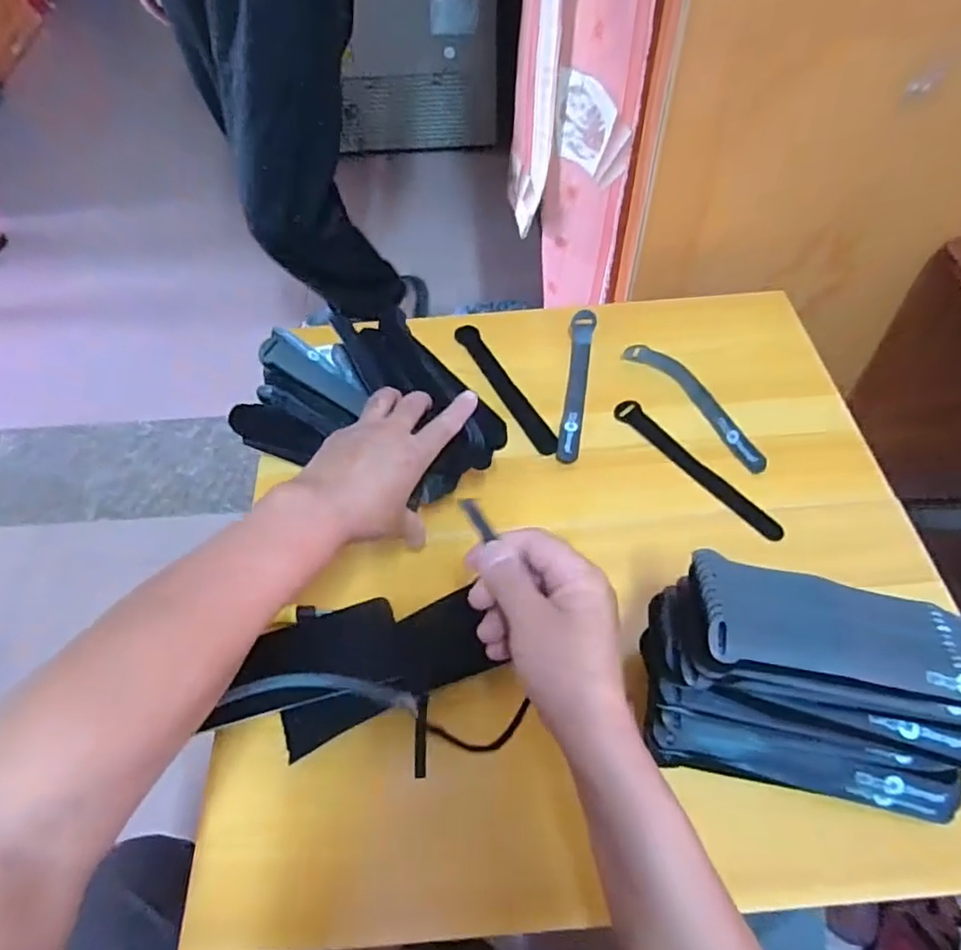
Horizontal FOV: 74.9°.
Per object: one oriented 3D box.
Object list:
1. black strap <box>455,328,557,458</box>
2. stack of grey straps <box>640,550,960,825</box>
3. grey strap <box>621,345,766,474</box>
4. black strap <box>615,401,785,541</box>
[{"bbox_3d":[0.025,-0.095,0.669,0.025,0.007,0.198,-24,58,-13],"label":"black strap"},{"bbox_3d":[0.221,0.140,0.416,0.214,0.121,0.107,9,56,9],"label":"stack of grey straps"},{"bbox_3d":[0.222,-0.077,0.635,0.037,0.014,0.189,-35,60,-9],"label":"grey strap"},{"bbox_3d":[0.205,-0.009,0.602,0.028,0.010,0.196,-33,60,-19],"label":"black strap"}]

